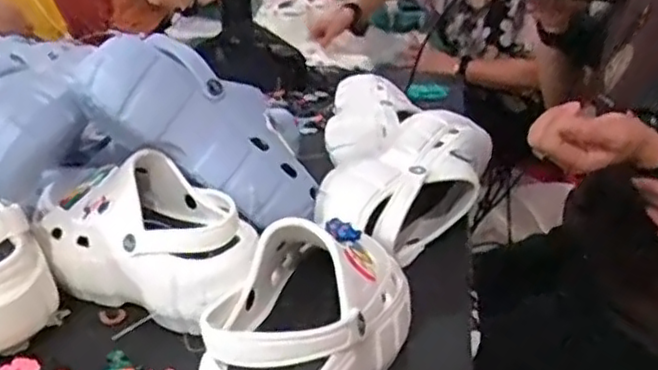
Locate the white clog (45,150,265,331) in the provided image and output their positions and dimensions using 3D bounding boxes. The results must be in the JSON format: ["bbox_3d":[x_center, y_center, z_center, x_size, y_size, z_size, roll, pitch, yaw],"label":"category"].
[{"bbox_3d":[-0.150,0.049,0.591,0.213,0.097,0.108,18,29,38],"label":"white clog"}]

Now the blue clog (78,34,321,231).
[{"bbox_3d":[-0.110,-0.038,0.615,0.235,0.108,0.085,34,15,-18],"label":"blue clog"}]

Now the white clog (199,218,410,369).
[{"bbox_3d":[-0.008,0.089,0.486,0.108,0.088,0.228,6,23,15],"label":"white clog"}]

